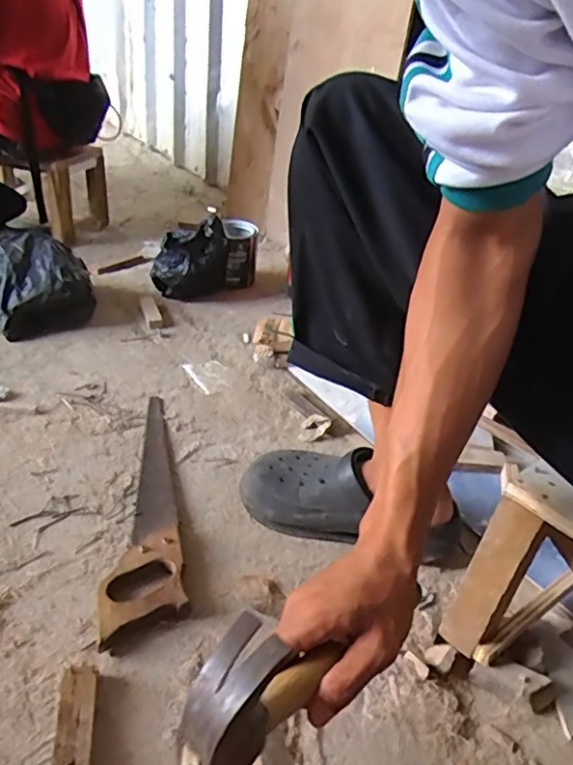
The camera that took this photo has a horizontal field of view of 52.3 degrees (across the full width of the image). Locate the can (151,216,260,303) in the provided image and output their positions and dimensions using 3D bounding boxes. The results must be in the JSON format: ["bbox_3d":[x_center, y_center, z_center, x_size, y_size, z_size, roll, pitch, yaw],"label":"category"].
[{"bbox_3d":[-0.166,-0.265,1.249,0.239,0.150,0.108,-11,38,-23],"label":"can"}]

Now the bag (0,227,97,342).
[{"bbox_3d":[-0.467,-0.194,1.114,0.184,0.142,0.193,-11,38,-23],"label":"bag"}]

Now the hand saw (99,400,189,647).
[{"bbox_3d":[-0.188,0.140,0.760,0.087,0.023,0.410,-3,35,-13],"label":"hand saw"}]

